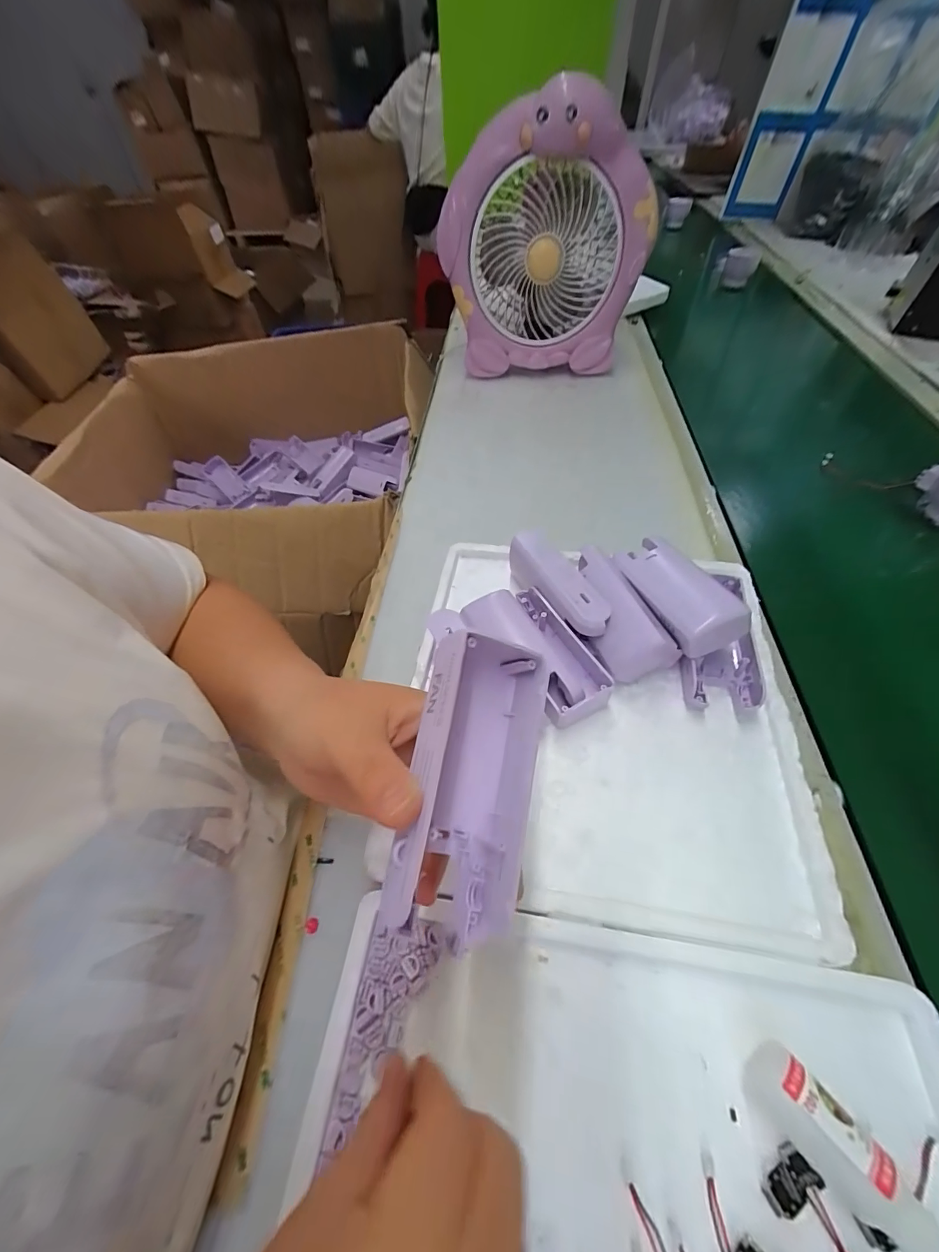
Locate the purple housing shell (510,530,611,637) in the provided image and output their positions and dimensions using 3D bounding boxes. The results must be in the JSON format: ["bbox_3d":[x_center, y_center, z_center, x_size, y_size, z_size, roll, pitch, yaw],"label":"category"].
[{"bbox_3d":[0.067,-0.032,0.333,0.034,0.023,0.100,-28,57,-17],"label":"purple housing shell"}]

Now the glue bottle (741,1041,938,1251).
[{"bbox_3d":[0.155,0.214,0.164,0.021,0.025,0.096,-34,59,-21],"label":"glue bottle"}]

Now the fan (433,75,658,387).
[{"bbox_3d":[0.091,-0.486,0.587,0.258,0.267,0.143,-1,53,2],"label":"fan"}]

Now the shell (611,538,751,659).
[{"bbox_3d":[0.145,-0.028,0.315,0.040,0.028,0.100,-18,54,-11],"label":"shell"}]

